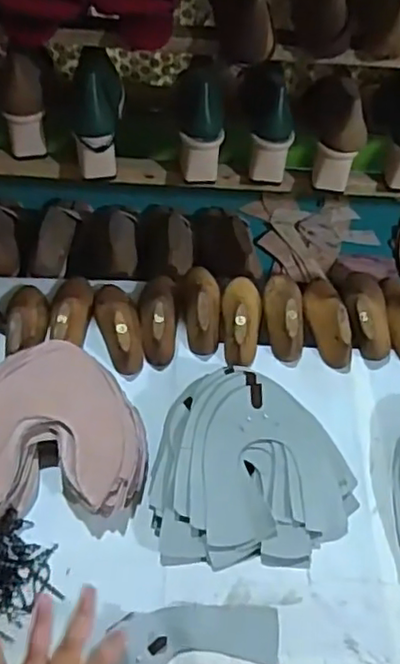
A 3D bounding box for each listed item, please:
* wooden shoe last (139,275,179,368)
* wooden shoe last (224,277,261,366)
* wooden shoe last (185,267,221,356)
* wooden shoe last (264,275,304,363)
[{"bbox_3d":[-0.053,-0.027,0.800,0.051,0.050,0.141,0,53,-4],"label":"wooden shoe last"},{"bbox_3d":[0.054,-0.023,0.804,0.052,0.051,0.141,7,53,1],"label":"wooden shoe last"},{"bbox_3d":[0.003,-0.040,0.814,0.050,0.056,0.142,2,53,-3],"label":"wooden shoe last"},{"bbox_3d":[0.111,-0.029,0.814,0.046,0.057,0.128,3,53,-2],"label":"wooden shoe last"}]

